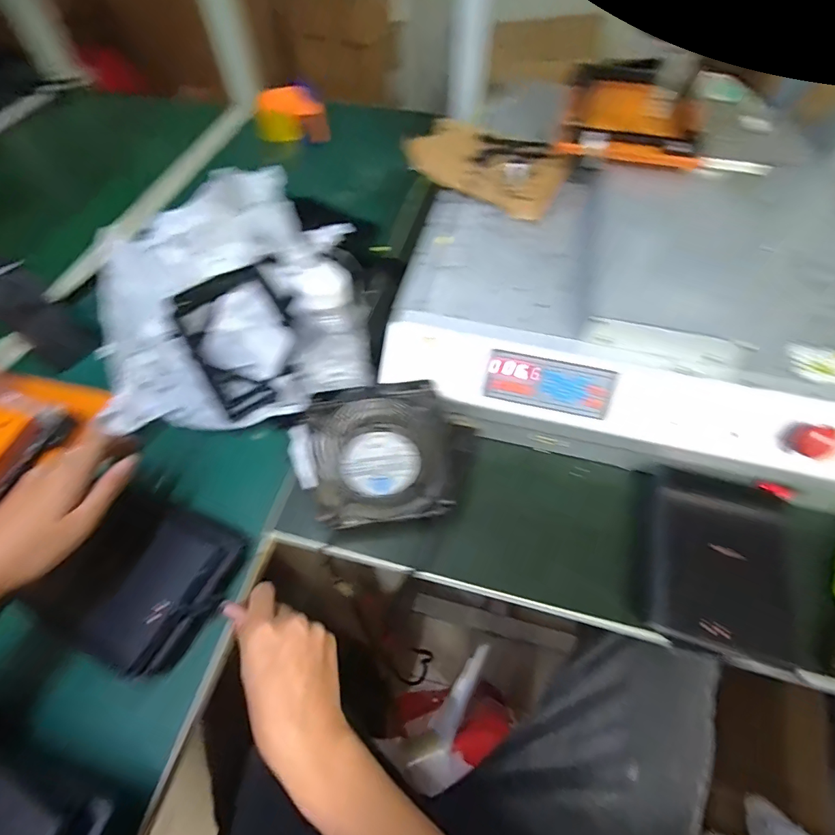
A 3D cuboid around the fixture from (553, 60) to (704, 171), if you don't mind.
[{"bbox_3d":[0.246,-0.356,0.498,0.145,0.038,0.183,12,59,8],"label":"fixture"}]

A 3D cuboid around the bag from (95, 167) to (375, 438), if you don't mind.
[{"bbox_3d":[-0.228,-0.129,0.505,0.324,0.148,0.276,-6,58,-3],"label":"bag"}]

